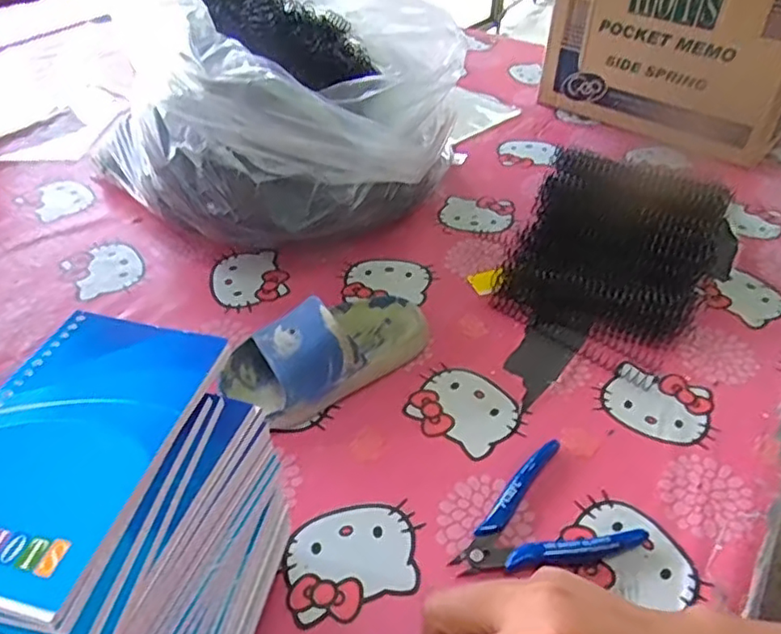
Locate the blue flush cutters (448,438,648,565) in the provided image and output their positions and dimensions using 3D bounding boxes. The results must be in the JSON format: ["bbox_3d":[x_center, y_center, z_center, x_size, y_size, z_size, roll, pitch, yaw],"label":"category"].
[{"bbox_3d":[0.093,0.134,0.407,0.112,0.012,0.083,-21,46,-23],"label":"blue flush cutters"}]

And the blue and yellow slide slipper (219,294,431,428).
[{"bbox_3d":[-0.046,0.018,0.498,0.167,0.058,0.084,-22,47,-25],"label":"blue and yellow slide slipper"}]

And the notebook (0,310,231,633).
[{"bbox_3d":[-0.128,0.049,0.254,0.081,0.009,0.134,11,42,10],"label":"notebook"}]

